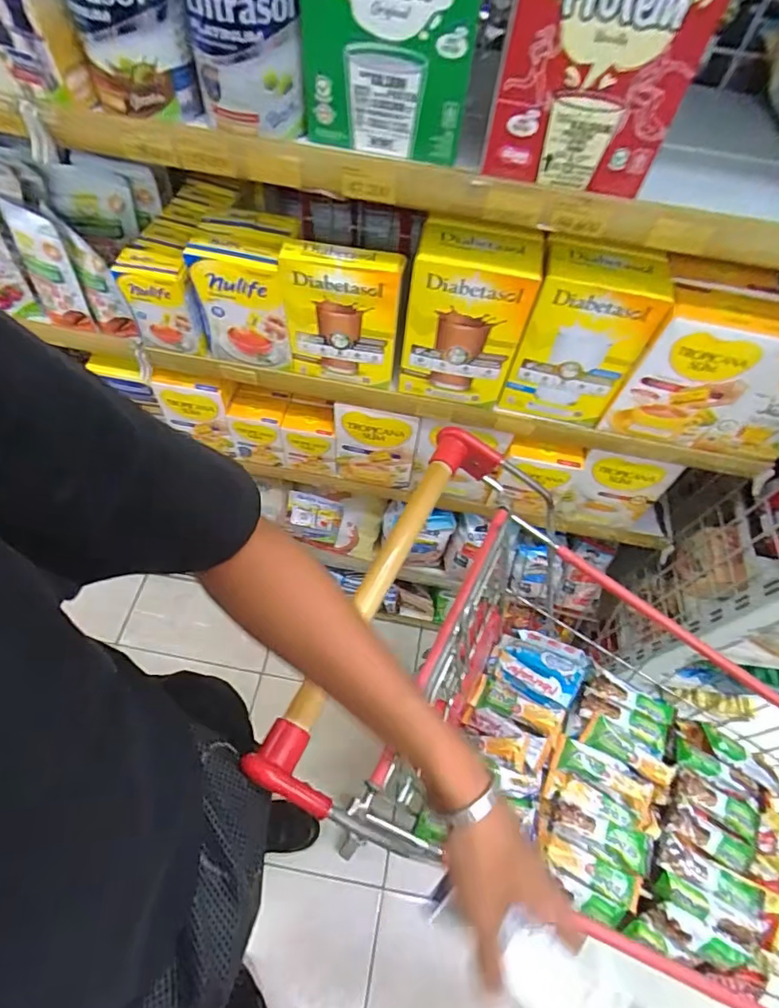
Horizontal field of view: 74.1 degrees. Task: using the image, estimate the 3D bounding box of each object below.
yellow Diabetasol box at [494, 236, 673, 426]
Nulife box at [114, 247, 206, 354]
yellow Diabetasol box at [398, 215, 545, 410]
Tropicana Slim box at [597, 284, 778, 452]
[{"bbox_3d":[0.234,-0.206,0.648,0.139,0.209,0.084,10,60,2],"label":"yellow Diabetasol box"},{"bbox_3d":[-0.296,-0.264,0.683,0.093,0.124,0.042,10,60,2],"label":"Nulife box"},{"bbox_3d":[0.095,-0.231,0.648,0.137,0.203,0.080,12,60,3],"label":"yellow Diabetasol box"},{"bbox_3d":[0.376,-0.161,0.638,0.158,0.187,0.063,9,60,1],"label":"Tropicana Slim box"}]

